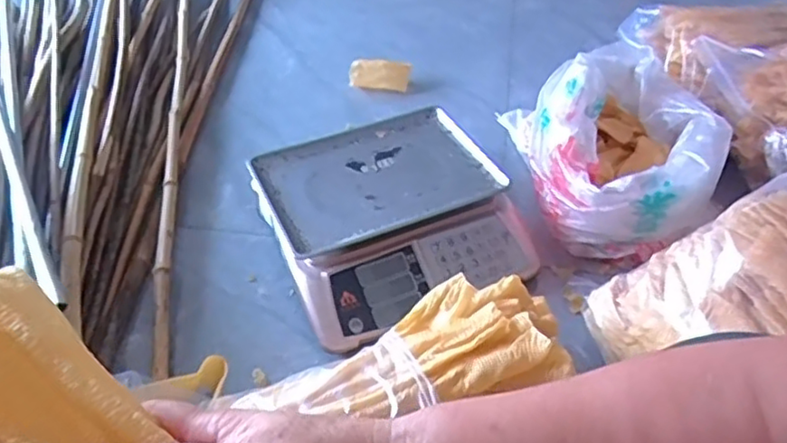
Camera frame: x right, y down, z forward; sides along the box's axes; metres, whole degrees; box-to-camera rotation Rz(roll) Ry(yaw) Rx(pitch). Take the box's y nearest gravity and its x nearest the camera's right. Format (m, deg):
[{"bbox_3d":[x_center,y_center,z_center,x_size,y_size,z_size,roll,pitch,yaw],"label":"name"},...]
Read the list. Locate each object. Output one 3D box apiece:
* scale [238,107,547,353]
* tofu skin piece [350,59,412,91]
[{"bbox_3d":[-0.006,-0.012,0.955,0.335,0.097,0.335,-17,48,-16],"label":"scale"},{"bbox_3d":[-0.027,-0.291,1.280,0.119,0.062,0.021,-2,33,-3],"label":"tofu skin piece"}]

